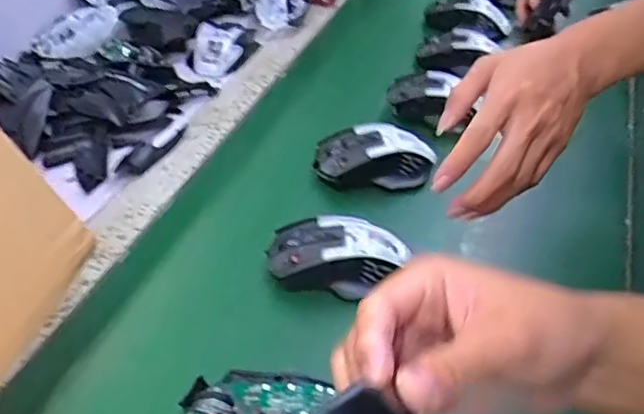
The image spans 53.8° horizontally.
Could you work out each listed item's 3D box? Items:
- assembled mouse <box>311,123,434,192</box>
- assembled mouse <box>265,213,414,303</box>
[{"bbox_3d":[0.052,-0.050,0.617,0.115,0.034,0.056,-2,41,-6],"label":"assembled mouse"},{"bbox_3d":[0.012,0.038,0.521,0.114,0.037,0.068,6,41,3],"label":"assembled mouse"}]

